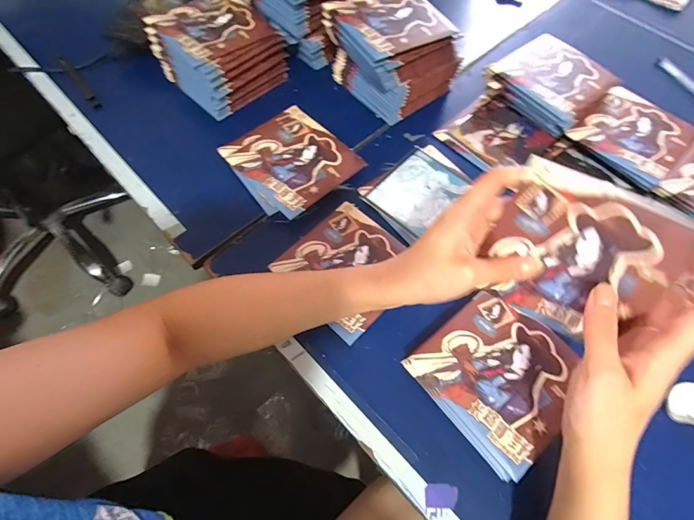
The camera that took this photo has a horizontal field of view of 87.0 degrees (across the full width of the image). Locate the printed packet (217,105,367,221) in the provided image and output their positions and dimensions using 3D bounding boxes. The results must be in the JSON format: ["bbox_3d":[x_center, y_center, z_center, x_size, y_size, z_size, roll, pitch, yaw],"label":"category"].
[{"bbox_3d":[-0.066,-0.121,0.434,0.118,0.016,0.135,-40,70,-19],"label":"printed packet"}]

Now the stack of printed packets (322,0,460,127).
[{"bbox_3d":[0.057,-0.265,0.465,0.132,0.098,0.124,-32,68,-16],"label":"stack of printed packets"}]

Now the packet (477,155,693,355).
[{"bbox_3d":[0.168,0.004,0.265,0.124,0.117,0.010,29,41,17],"label":"packet"}]

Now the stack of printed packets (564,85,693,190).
[{"bbox_3d":[0.345,-0.149,0.449,0.126,0.032,0.112,-39,70,-19],"label":"stack of printed packets"}]

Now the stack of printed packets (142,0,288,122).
[{"bbox_3d":[-0.164,-0.269,0.475,0.129,0.075,0.128,42,70,18],"label":"stack of printed packets"}]

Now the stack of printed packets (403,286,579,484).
[{"bbox_3d":[0.134,0.101,0.325,0.117,0.028,0.119,-35,69,-17],"label":"stack of printed packets"}]

